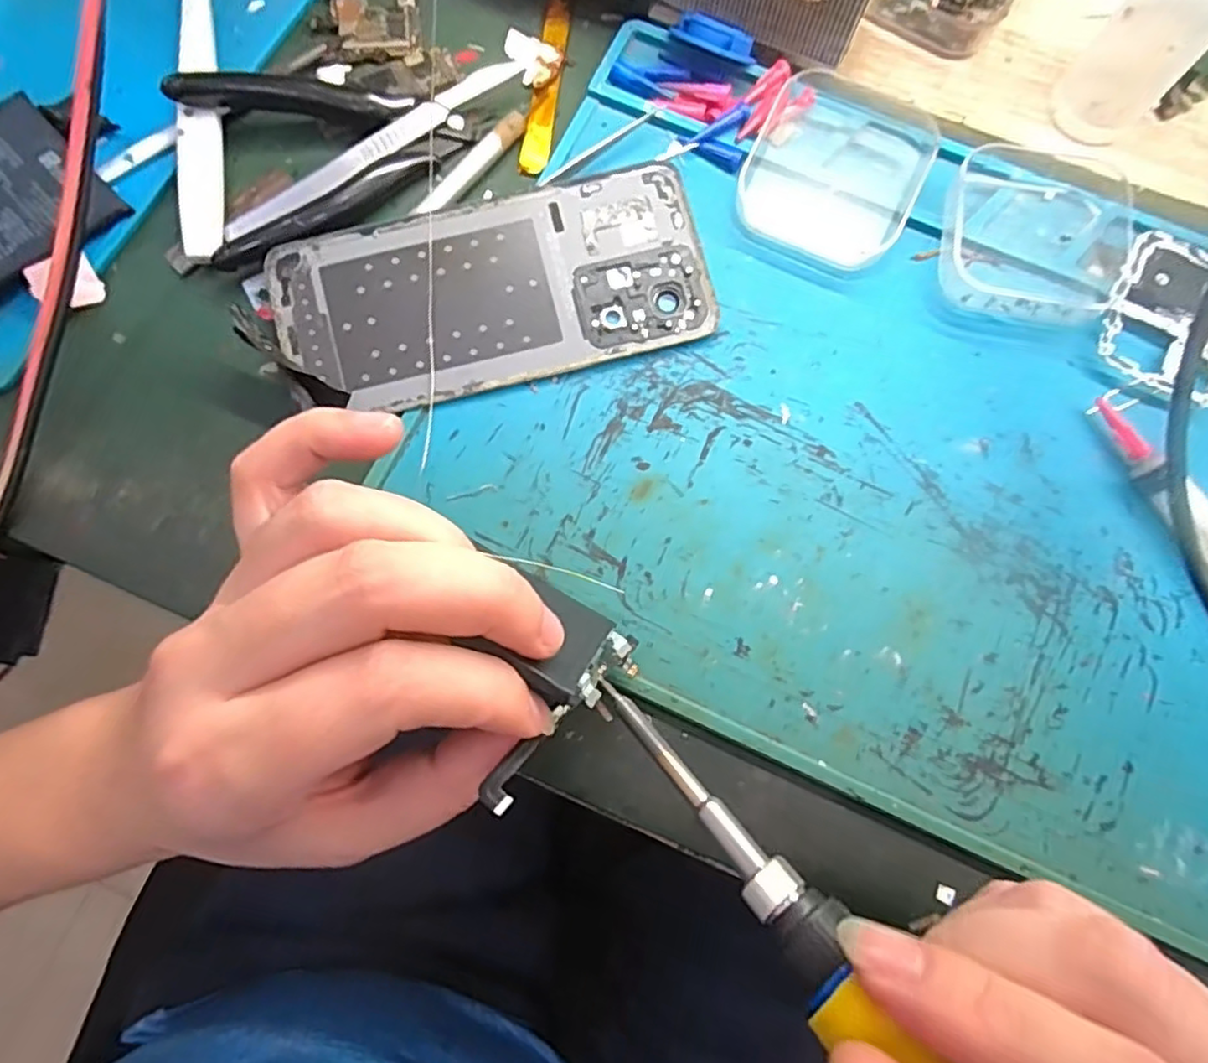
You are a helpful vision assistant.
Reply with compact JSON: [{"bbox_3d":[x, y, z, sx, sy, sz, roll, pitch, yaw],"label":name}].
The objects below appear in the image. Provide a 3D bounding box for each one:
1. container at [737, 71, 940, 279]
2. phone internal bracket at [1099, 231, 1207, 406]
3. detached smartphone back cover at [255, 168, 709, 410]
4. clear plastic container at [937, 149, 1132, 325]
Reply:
[{"bbox_3d":[0.089,-0.143,0.249,0.063,0.018,0.079,21,79,3],"label":"container"},{"bbox_3d":[0.214,-0.082,0.243,0.046,0.006,0.067,32,80,5],"label":"phone internal bracket"},{"bbox_3d":[-0.040,-0.089,0.242,0.156,0.009,0.070,-14,79,-4],"label":"detached smartphone back cover"},{"bbox_3d":[0.165,-0.115,0.245,0.070,0.016,0.071,8,79,0],"label":"clear plastic container"}]

